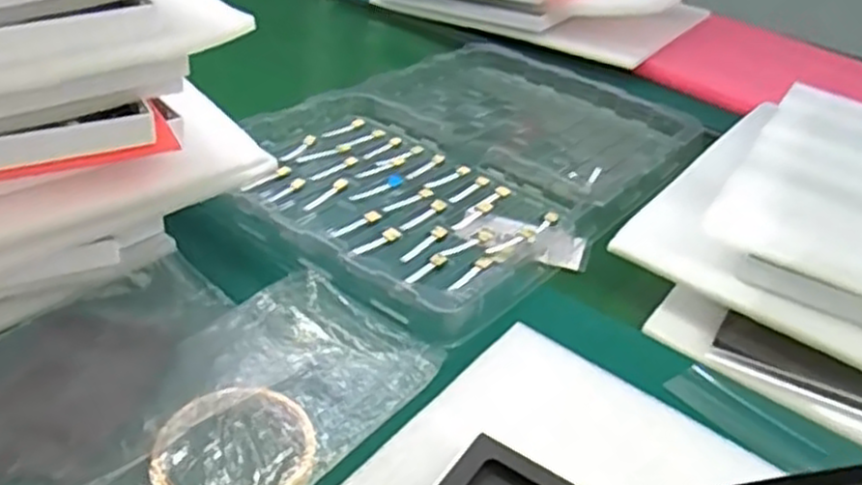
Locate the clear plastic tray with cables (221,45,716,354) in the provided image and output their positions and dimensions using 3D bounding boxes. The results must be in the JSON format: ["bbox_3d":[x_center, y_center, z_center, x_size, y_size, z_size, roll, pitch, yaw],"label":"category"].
[{"bbox_3d":[0.046,-0.088,0.745,0.313,0.033,0.479,28,40,30],"label":"clear plastic tray with cables"}]

